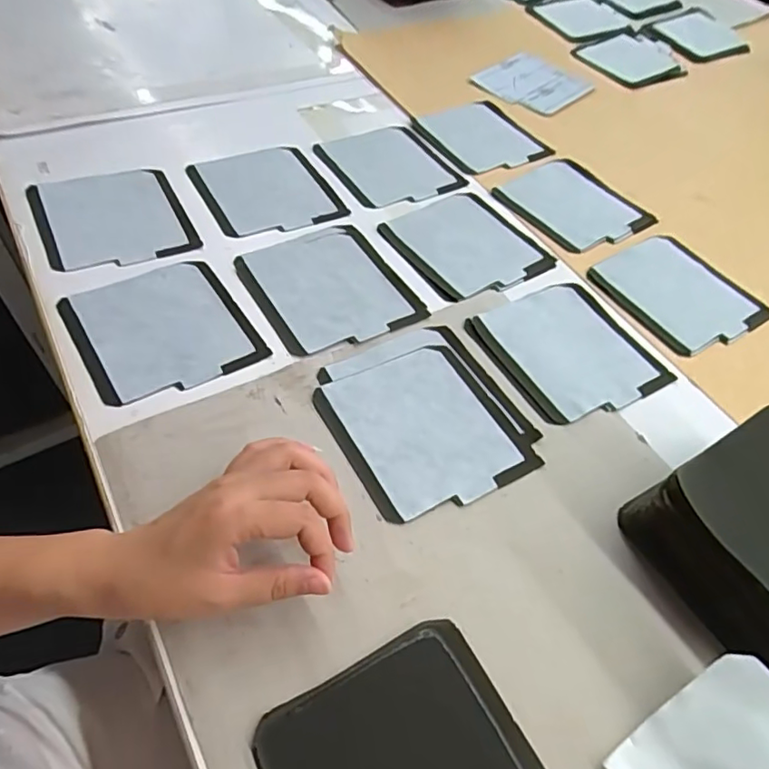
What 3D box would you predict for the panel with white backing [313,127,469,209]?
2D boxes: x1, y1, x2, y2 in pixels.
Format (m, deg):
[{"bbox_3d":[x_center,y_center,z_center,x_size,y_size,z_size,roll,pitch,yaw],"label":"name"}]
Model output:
[{"bbox_3d":[0.005,-0.252,0.640,0.132,0.005,0.134,-22,59,-20],"label":"panel with white backing"}]

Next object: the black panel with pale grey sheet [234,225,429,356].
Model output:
[{"bbox_3d":[-0.051,-0.091,0.509,0.124,0.004,0.142,-25,60,-21],"label":"black panel with pale grey sheet"}]

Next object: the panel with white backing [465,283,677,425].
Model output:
[{"bbox_3d":[0.163,-0.031,0.496,0.133,0.008,0.135,-23,60,-20],"label":"panel with white backing"}]

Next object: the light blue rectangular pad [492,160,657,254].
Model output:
[{"bbox_3d":[0.208,-0.203,0.623,0.130,0.004,0.140,-28,61,-23],"label":"light blue rectangular pad"}]

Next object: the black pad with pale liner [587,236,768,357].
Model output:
[{"bbox_3d":[0.287,-0.092,0.549,0.126,0.004,0.136,-26,60,-22],"label":"black pad with pale liner"}]

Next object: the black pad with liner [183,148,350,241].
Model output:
[{"bbox_3d":[-0.123,-0.204,0.585,0.127,0.012,0.135,-24,60,-21],"label":"black pad with liner"}]

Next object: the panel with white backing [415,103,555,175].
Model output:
[{"bbox_3d":[0.117,-0.306,0.688,0.120,0.011,0.132,-25,60,-21],"label":"panel with white backing"}]

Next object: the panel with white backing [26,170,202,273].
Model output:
[{"bbox_3d":[-0.256,-0.158,0.529,0.124,0.009,0.131,-23,59,-20],"label":"panel with white backing"}]

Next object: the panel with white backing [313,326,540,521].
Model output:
[{"bbox_3d":[0.031,0.025,0.437,0.139,0.007,0.150,-24,60,-21],"label":"panel with white backing"}]

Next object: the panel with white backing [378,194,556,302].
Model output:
[{"bbox_3d":[0.081,-0.143,0.566,0.127,0.005,0.137,-26,61,-22],"label":"panel with white backing"}]

